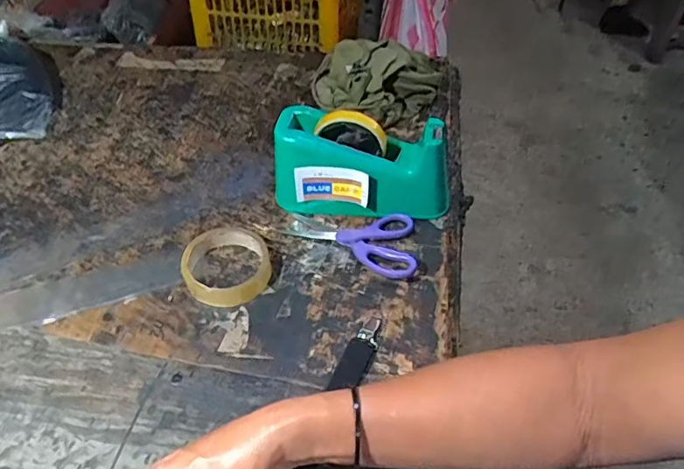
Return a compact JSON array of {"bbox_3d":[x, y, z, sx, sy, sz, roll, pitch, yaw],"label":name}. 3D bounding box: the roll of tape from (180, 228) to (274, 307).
[{"bbox_3d":[-0.124,0.033,0.578,0.092,0.025,0.091,0,48,0],"label":"roll of tape"}]

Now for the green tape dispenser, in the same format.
[{"bbox_3d":[0.024,-0.076,0.609,0.200,0.115,0.067,10,49,9],"label":"green tape dispenser"}]

